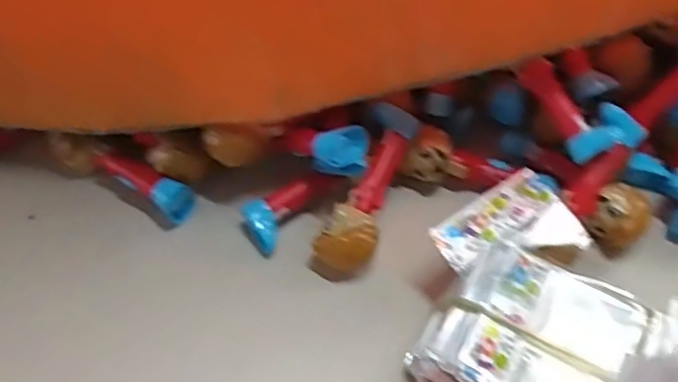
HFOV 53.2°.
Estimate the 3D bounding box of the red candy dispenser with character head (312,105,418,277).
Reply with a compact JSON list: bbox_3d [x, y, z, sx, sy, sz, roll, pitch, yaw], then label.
[{"bbox_3d":[0.023,0.002,0.495,0.038,0.035,0.132,22,75,12],"label":"red candy dispenser with character head"}]

